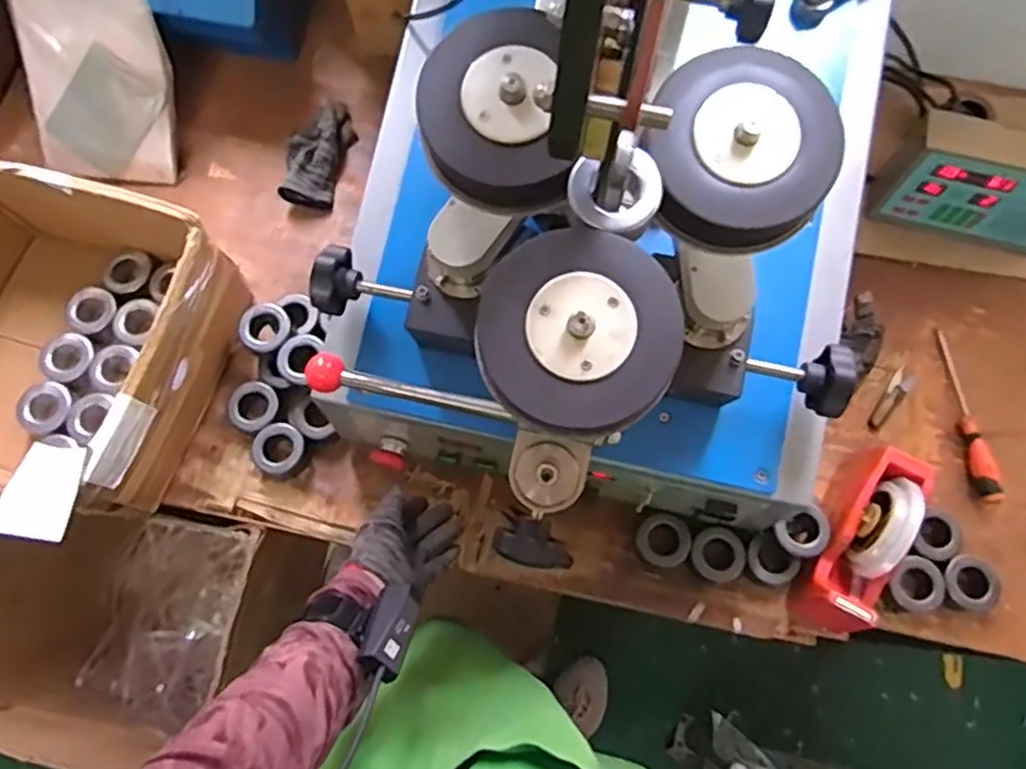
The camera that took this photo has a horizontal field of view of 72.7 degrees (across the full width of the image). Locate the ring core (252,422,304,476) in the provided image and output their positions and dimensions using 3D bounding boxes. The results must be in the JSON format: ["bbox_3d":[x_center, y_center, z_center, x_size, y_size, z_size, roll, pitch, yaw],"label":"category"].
[{"bbox_3d":[-0.279,0.081,0.843,0.058,0.043,0.059,0,74,0],"label":"ring core"}]

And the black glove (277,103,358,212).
[{"bbox_3d":[-0.271,-0.322,0.962,0.082,0.043,0.159,14,74,4],"label":"black glove"}]

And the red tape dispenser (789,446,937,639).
[{"bbox_3d":[0.385,0.170,0.766,0.072,0.116,0.209,24,75,7],"label":"red tape dispenser"}]

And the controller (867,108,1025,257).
[{"bbox_3d":[0.592,-0.250,0.875,0.230,0.166,0.076,13,74,4],"label":"controller"}]

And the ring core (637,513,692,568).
[{"bbox_3d":[0.173,0.182,0.811,0.059,0.041,0.057,0,74,0],"label":"ring core"}]

